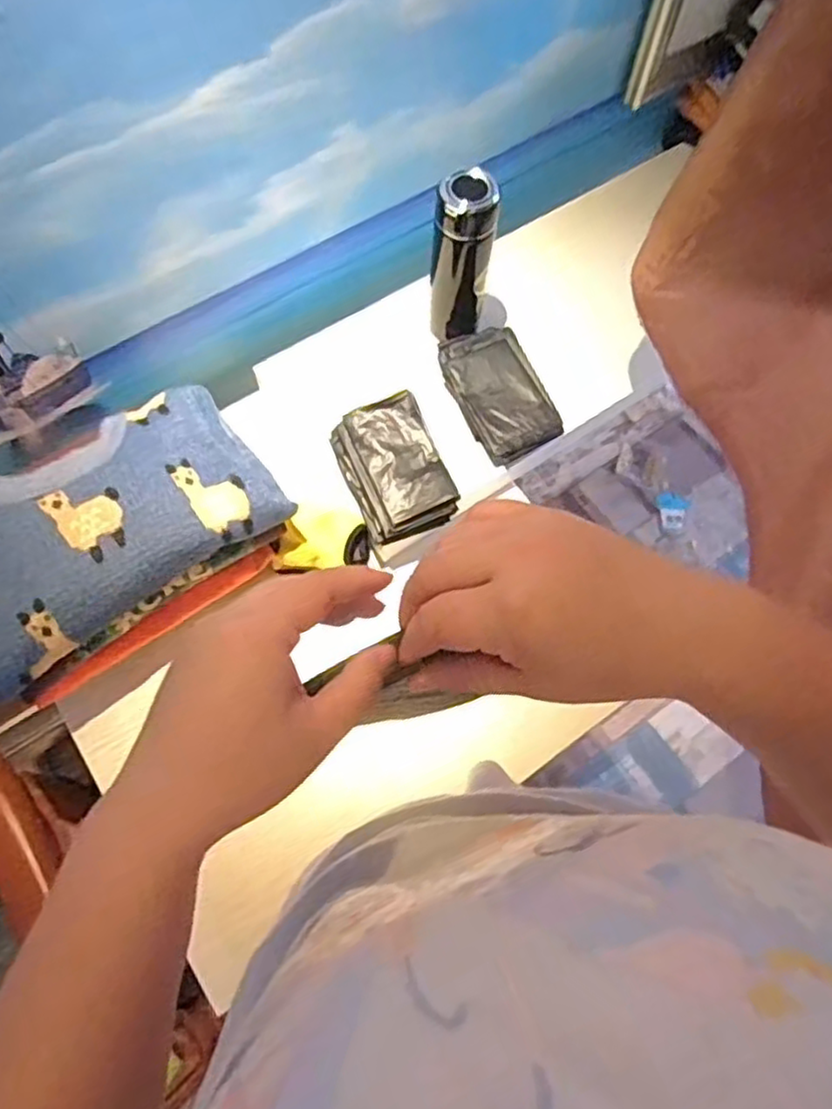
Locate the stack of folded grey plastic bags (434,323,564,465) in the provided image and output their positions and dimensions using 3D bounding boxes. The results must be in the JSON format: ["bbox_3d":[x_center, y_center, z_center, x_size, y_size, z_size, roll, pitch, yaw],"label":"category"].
[{"bbox_3d":[0.107,-0.211,0.894,0.110,0.026,0.180,-25,70,-11],"label":"stack of folded grey plastic bags"}]

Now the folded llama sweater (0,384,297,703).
[{"bbox_3d":[-0.328,-0.031,0.713,0.350,0.065,0.196,-35,72,-14],"label":"folded llama sweater"}]

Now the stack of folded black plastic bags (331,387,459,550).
[{"bbox_3d":[-0.026,-0.103,0.833,0.108,0.060,0.158,-23,70,-10],"label":"stack of folded black plastic bags"}]

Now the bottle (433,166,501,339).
[{"bbox_3d":[0.053,-0.352,0.848,0.071,0.236,0.071,2,67,0],"label":"bottle"}]

